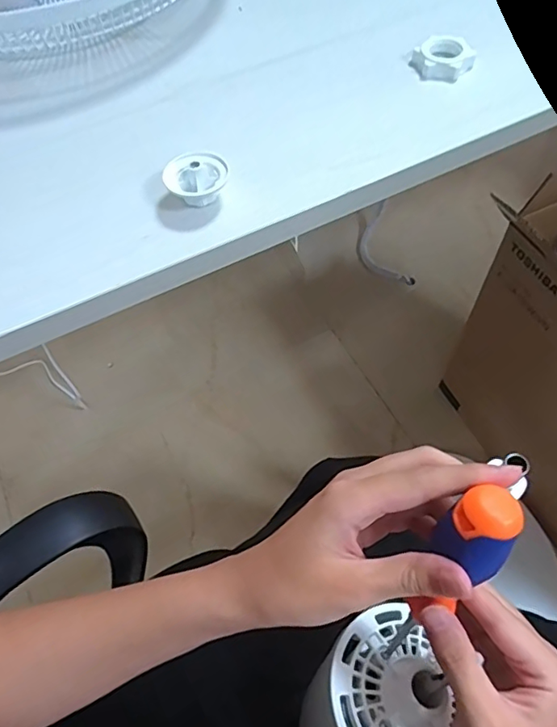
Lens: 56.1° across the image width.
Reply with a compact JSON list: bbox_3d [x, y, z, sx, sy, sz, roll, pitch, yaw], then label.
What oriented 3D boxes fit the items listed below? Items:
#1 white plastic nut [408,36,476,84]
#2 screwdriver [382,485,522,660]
[{"bbox_3d":[0.154,-0.289,0.496,0.048,0.021,0.050,-1,60,2],"label":"white plastic nut"},{"bbox_3d":[0.087,0.135,0.303,0.033,0.192,0.035,16,47,10],"label":"screwdriver"}]

